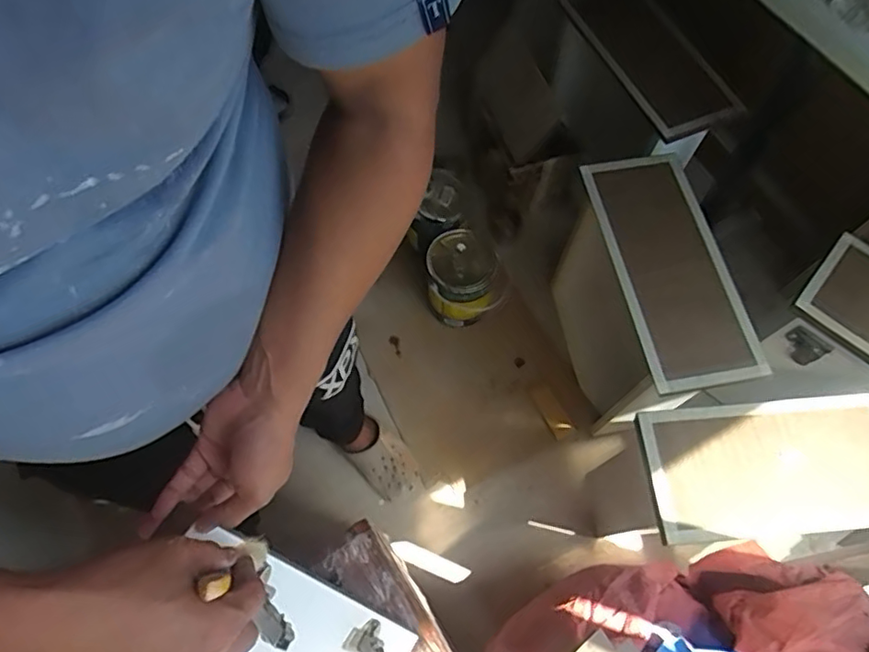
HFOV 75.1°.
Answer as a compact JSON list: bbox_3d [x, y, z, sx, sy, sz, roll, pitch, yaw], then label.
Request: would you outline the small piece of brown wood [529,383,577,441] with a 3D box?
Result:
[{"bbox_3d":[0.282,0.206,1.367,0.053,0.014,0.137,-27,69,-12],"label":"small piece of brown wood"}]

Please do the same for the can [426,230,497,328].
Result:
[{"bbox_3d":[0.064,-0.102,1.407,0.169,0.214,0.176,0,66,0],"label":"can"}]

